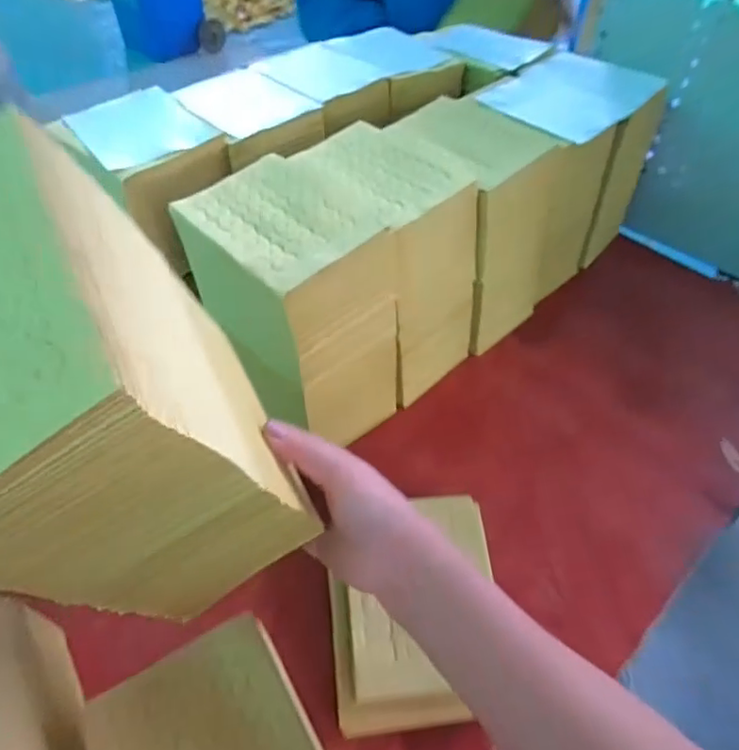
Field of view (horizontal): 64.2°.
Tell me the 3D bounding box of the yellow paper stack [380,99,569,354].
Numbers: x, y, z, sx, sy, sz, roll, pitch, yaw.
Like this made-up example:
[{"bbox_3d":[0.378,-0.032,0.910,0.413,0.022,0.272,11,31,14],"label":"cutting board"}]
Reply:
[{"bbox_3d":[0.116,-0.180,0.688,0.146,0.204,0.195,-26,56,-24],"label":"yellow paper stack"}]

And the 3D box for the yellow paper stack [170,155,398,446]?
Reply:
[{"bbox_3d":[-0.076,-0.061,0.571,0.139,0.210,0.177,-30,58,-27],"label":"yellow paper stack"}]

